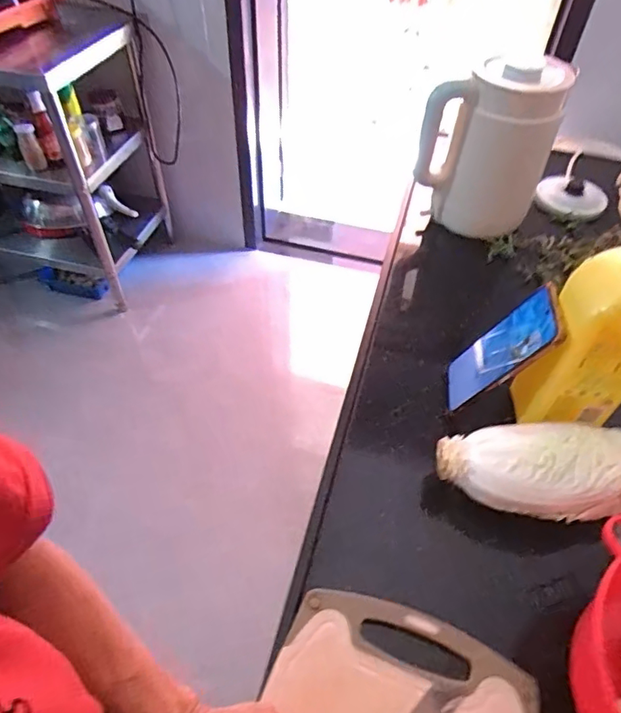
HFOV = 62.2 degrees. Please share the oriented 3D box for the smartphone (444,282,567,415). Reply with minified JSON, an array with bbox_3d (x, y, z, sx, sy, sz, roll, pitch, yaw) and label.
[{"bbox_3d":[0.195,-0.004,0.537,0.009,0.163,0.076,22,52,-15],"label":"smartphone"}]

